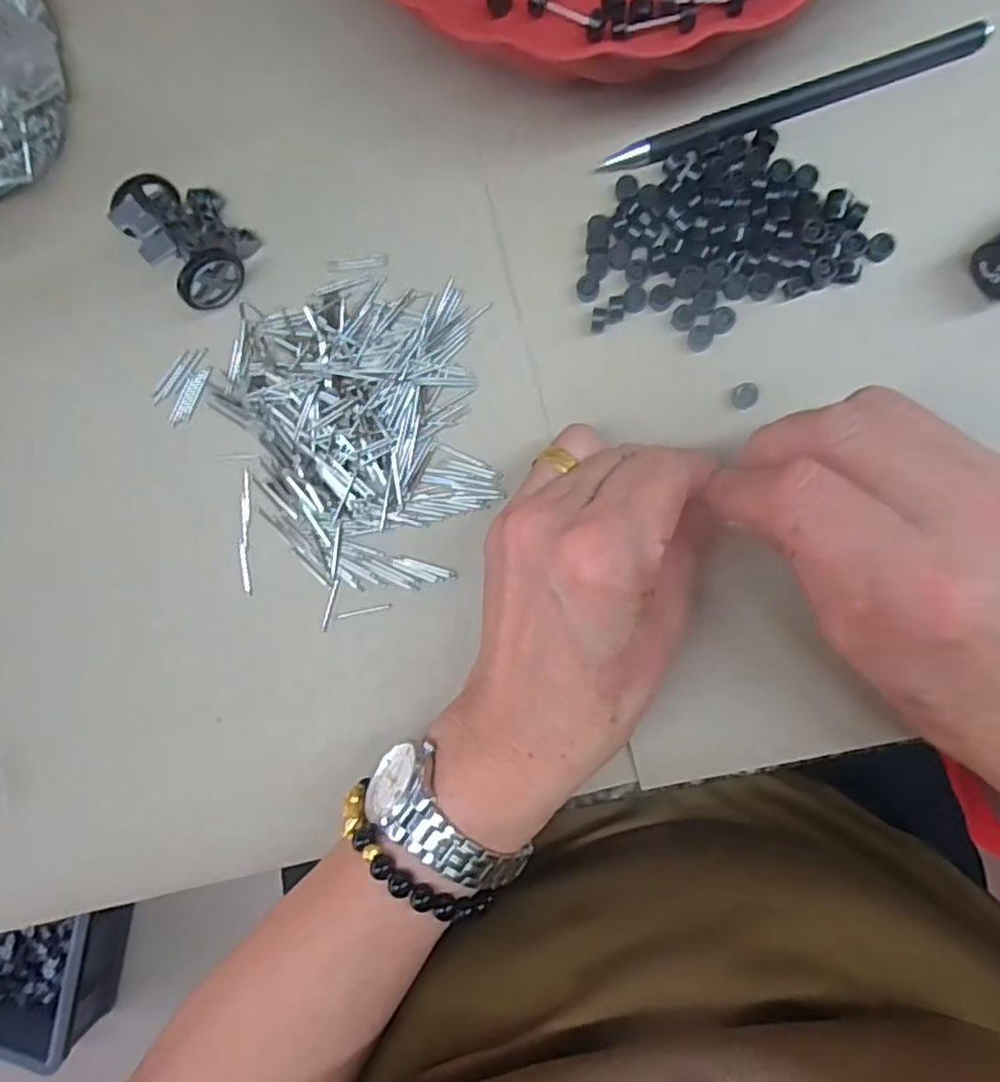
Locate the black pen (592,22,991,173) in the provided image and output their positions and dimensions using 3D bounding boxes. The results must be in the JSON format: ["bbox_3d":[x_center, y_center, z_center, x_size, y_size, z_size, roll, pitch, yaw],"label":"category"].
[{"bbox_3d":[0.105,-0.160,0.239,0.135,0.007,0.011,-17,89,8],"label":"black pen"}]

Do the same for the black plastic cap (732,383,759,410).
[{"bbox_3d":[0.091,-0.054,0.244,0.009,0.004,0.010,0,91,8],"label":"black plastic cap"}]

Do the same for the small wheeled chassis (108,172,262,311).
[{"bbox_3d":[-0.126,-0.125,0.260,0.034,0.035,0.052,-43,85,7],"label":"small wheeled chassis"}]

